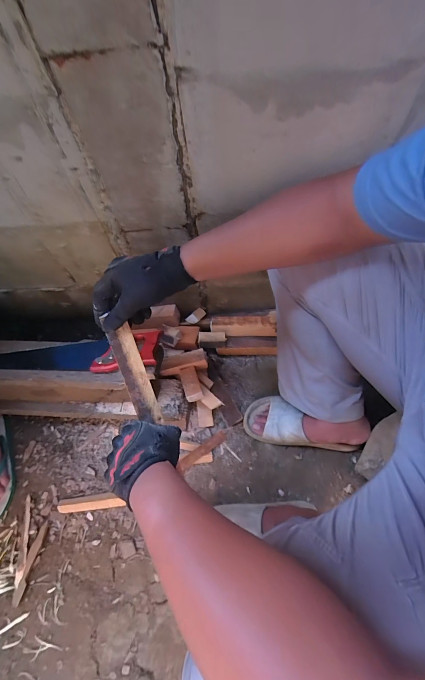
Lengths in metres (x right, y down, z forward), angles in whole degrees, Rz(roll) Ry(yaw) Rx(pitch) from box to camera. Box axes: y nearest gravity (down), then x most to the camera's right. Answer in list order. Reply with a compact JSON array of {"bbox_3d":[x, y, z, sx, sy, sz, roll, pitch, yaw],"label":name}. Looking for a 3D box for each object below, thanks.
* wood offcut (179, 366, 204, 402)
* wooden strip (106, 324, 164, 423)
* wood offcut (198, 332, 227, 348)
[{"bbox_3d":[-0.056,0.108,0.723,0.043,0.028,0.089,-17,54,-6],"label":"wood offcut"},{"bbox_3d":[-0.123,0.059,0.459,0.040,0.012,0.156,-20,98,-8],"label":"wooden strip"},{"bbox_3d":[-0.001,-0.002,0.768,0.074,0.026,0.034,0,66,1],"label":"wood offcut"}]

